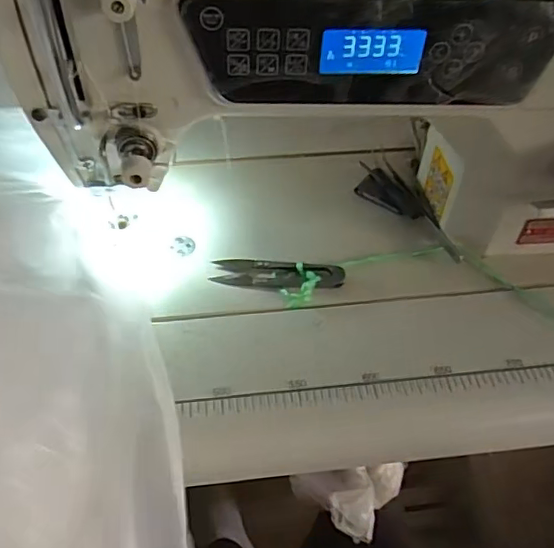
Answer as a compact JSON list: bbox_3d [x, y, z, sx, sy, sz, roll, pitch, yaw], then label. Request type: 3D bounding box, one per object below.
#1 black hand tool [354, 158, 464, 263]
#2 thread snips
[{"bbox_3d":[0.103,-0.053,0.470,0.037,0.014,0.126,-16,51,-16],"label":"black hand tool"},{"bbox_3d":[0.001,0.000,0.429,0.098,0.012,0.026,8,49,5],"label":"thread snips"}]

